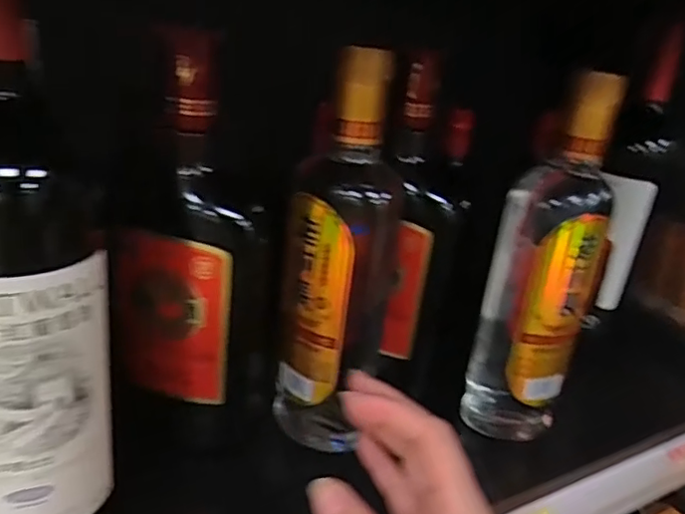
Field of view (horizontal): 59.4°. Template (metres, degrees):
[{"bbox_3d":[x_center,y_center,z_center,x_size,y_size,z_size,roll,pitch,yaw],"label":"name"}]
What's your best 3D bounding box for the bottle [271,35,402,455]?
[{"bbox_3d":[-0.004,0.008,0.361,0.057,0.242,0.056,5,24,-7],"label":"bottle"}]

